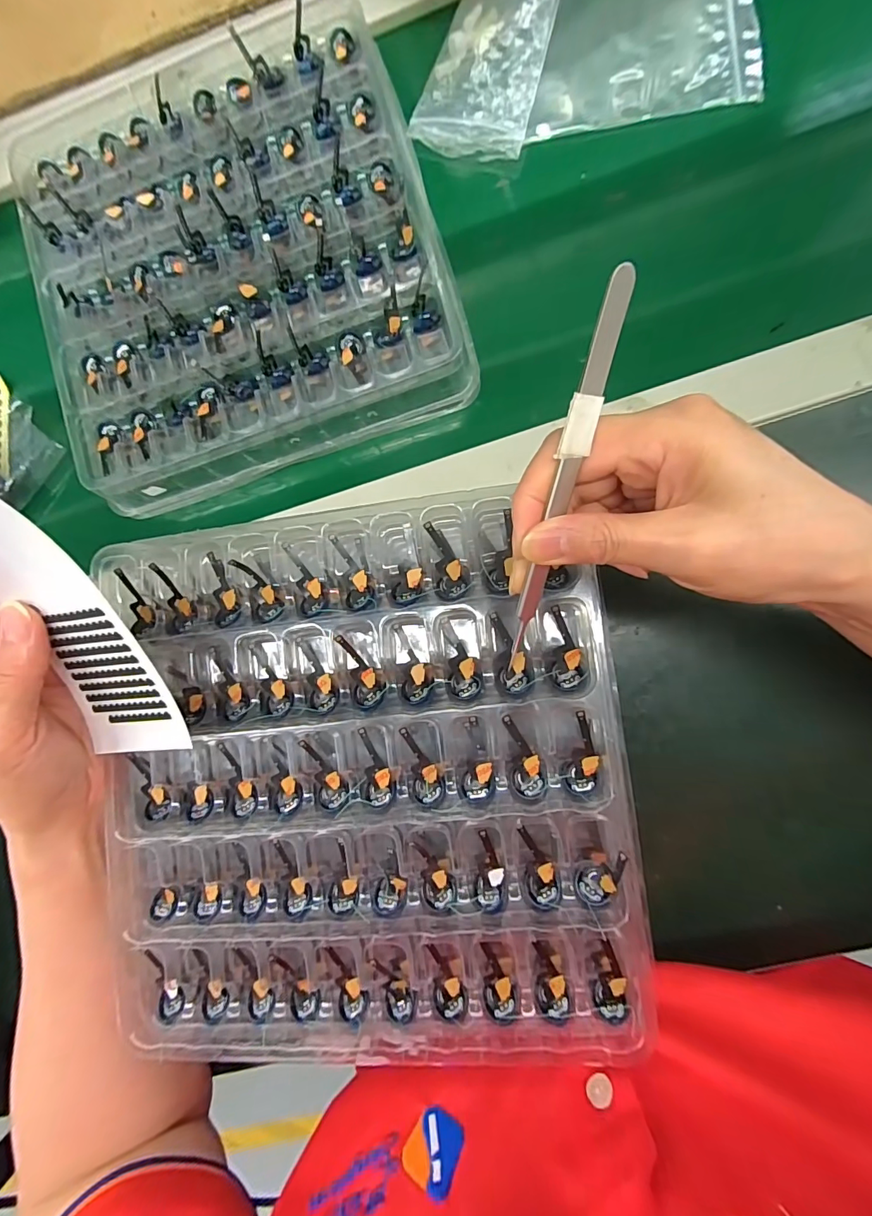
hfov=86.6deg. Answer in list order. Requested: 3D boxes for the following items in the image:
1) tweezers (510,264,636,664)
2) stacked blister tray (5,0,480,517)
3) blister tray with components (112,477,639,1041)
[{"bbox_3d":[0.047,-0.040,0.176,0.011,0.006,0.145,11,123,5],"label":"tweezers"},{"bbox_3d":[-0.133,-0.225,0.302,0.259,0.034,0.277,-16,88,5],"label":"stacked blister tray"},{"bbox_3d":[-0.039,0.080,0.229,0.252,0.022,0.254,-6,86,7],"label":"blister tray with components"}]

